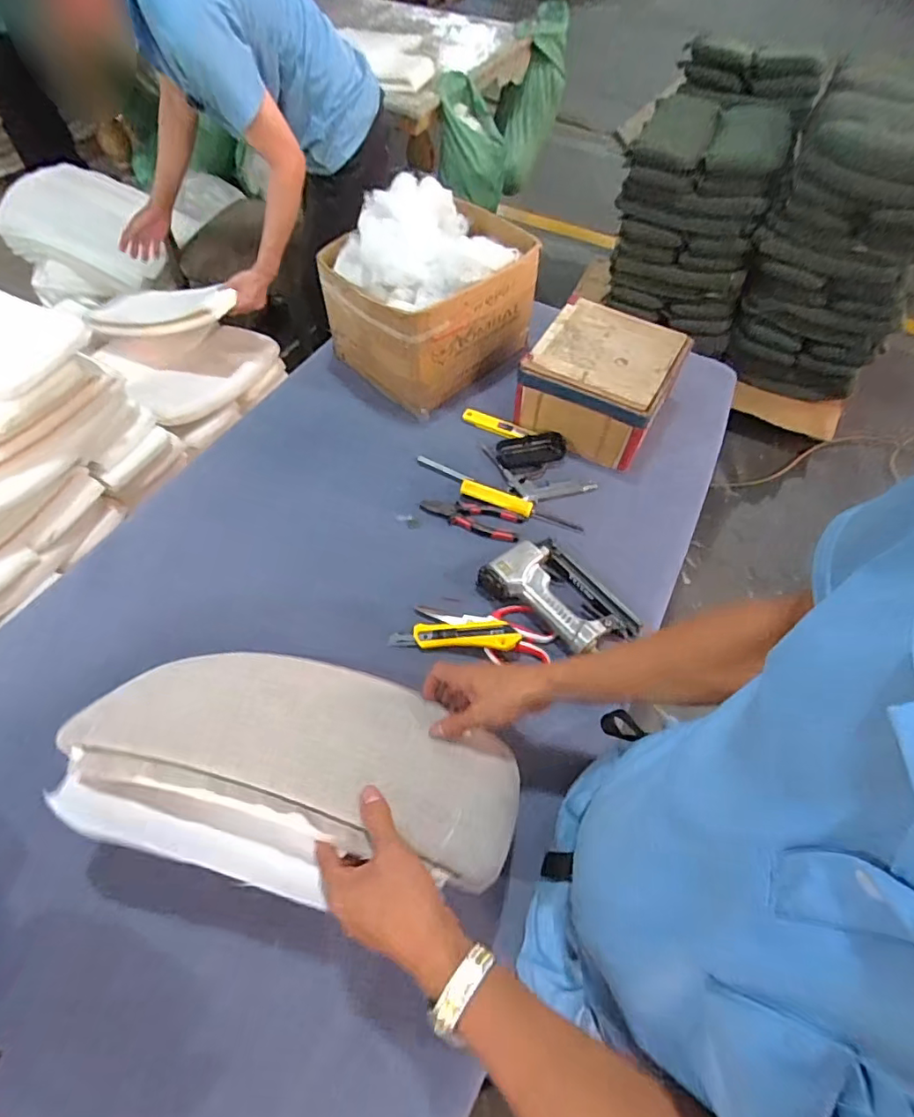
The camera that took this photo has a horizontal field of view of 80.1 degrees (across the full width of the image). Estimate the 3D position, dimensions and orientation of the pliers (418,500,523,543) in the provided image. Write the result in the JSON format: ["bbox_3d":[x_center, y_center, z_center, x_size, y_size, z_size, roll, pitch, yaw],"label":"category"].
[{"bbox_3d":[0.021,-0.064,0.830,0.153,0.013,0.051,16,57,10],"label":"pliers"}]

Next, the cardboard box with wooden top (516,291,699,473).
[{"bbox_3d":[0.235,-0.292,0.905,0.211,0.129,0.205,26,59,16],"label":"cardboard box with wooden top"}]

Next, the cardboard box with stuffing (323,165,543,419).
[{"bbox_3d":[-0.038,-0.458,0.947,0.309,0.252,0.238,-37,64,-23],"label":"cardboard box with stuffing"}]

